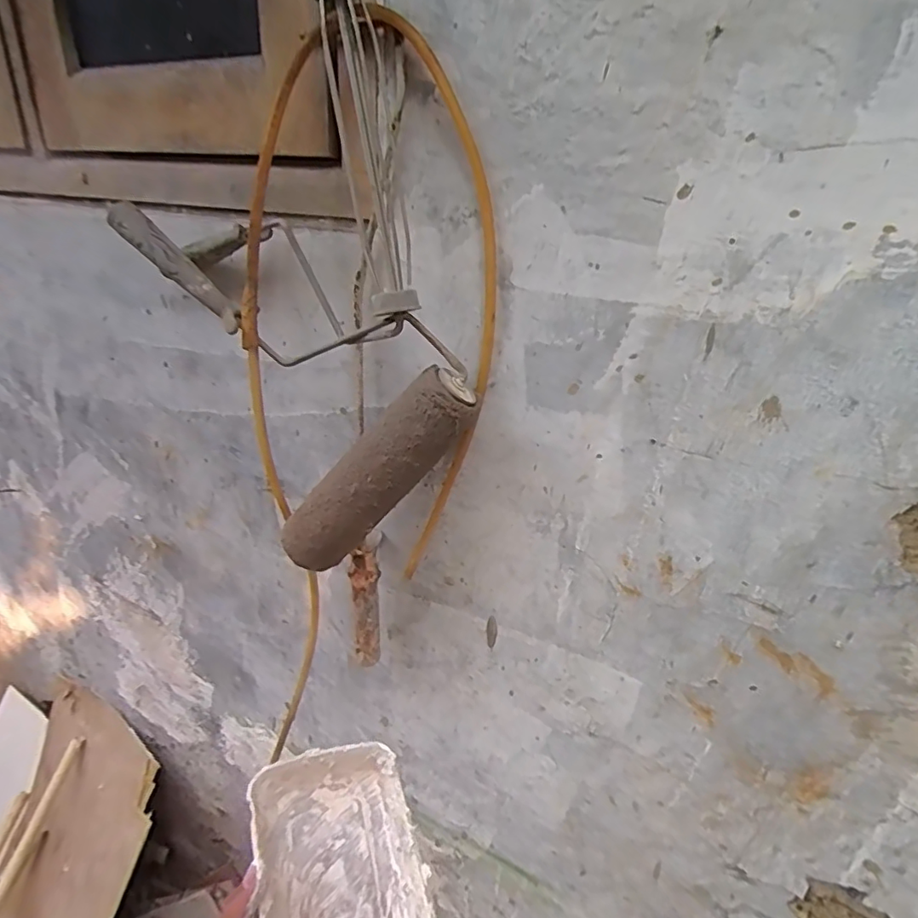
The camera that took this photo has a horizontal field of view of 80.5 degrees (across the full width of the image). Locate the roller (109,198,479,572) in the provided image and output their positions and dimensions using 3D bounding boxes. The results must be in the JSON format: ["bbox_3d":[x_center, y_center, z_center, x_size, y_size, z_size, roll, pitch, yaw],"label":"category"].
[{"bbox_3d":[-0.135,-0.048,0.484,0.305,0.276,0.089,8,25,12],"label":"roller"}]

